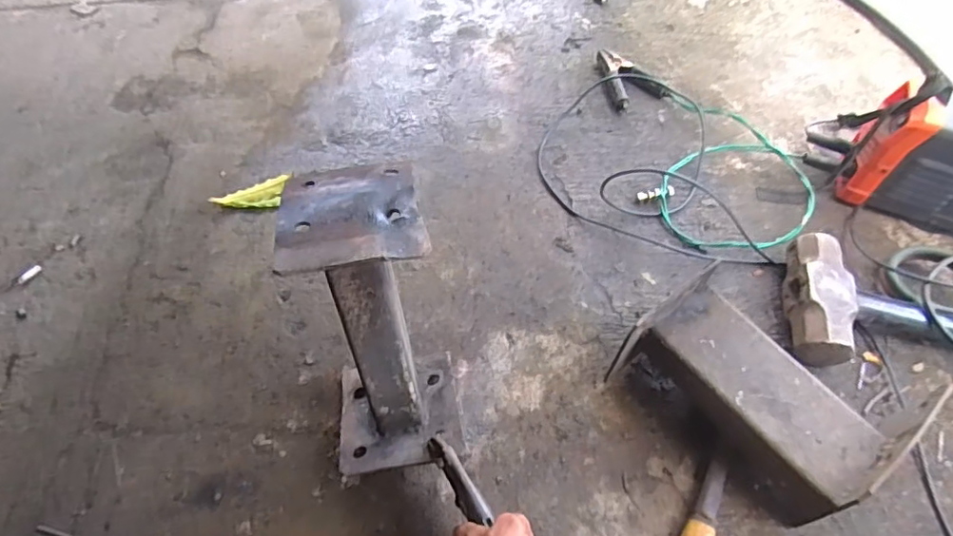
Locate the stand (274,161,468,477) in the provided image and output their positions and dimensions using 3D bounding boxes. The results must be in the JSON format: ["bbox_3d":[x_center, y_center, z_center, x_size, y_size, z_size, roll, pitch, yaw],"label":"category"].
[{"bbox_3d":[-0.101,0.051,0.584,0.130,0.272,0.154,-15,27,-11],"label":"stand"}]

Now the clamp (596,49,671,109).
[{"bbox_3d":[0.261,-0.325,0.979,0.092,0.027,0.127,-10,58,-8],"label":"clamp"}]

